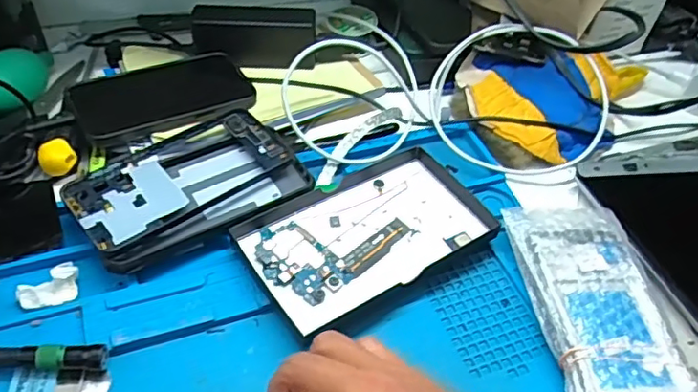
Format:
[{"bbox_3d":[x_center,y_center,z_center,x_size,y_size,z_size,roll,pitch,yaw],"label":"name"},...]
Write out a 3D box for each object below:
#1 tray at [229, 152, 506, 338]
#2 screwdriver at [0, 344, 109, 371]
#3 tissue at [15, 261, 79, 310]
[{"bbox_3d":[0.015,0.025,0.447,0.178,0.018,0.107,-25,55,-26],"label":"tray"},{"bbox_3d":[-0.214,0.098,0.361,0.129,0.015,0.015,1,48,-5],"label":"screwdriver"},{"bbox_3d":[-0.201,0.062,0.401,0.039,0.015,0.021,-18,52,-21],"label":"tissue"}]

